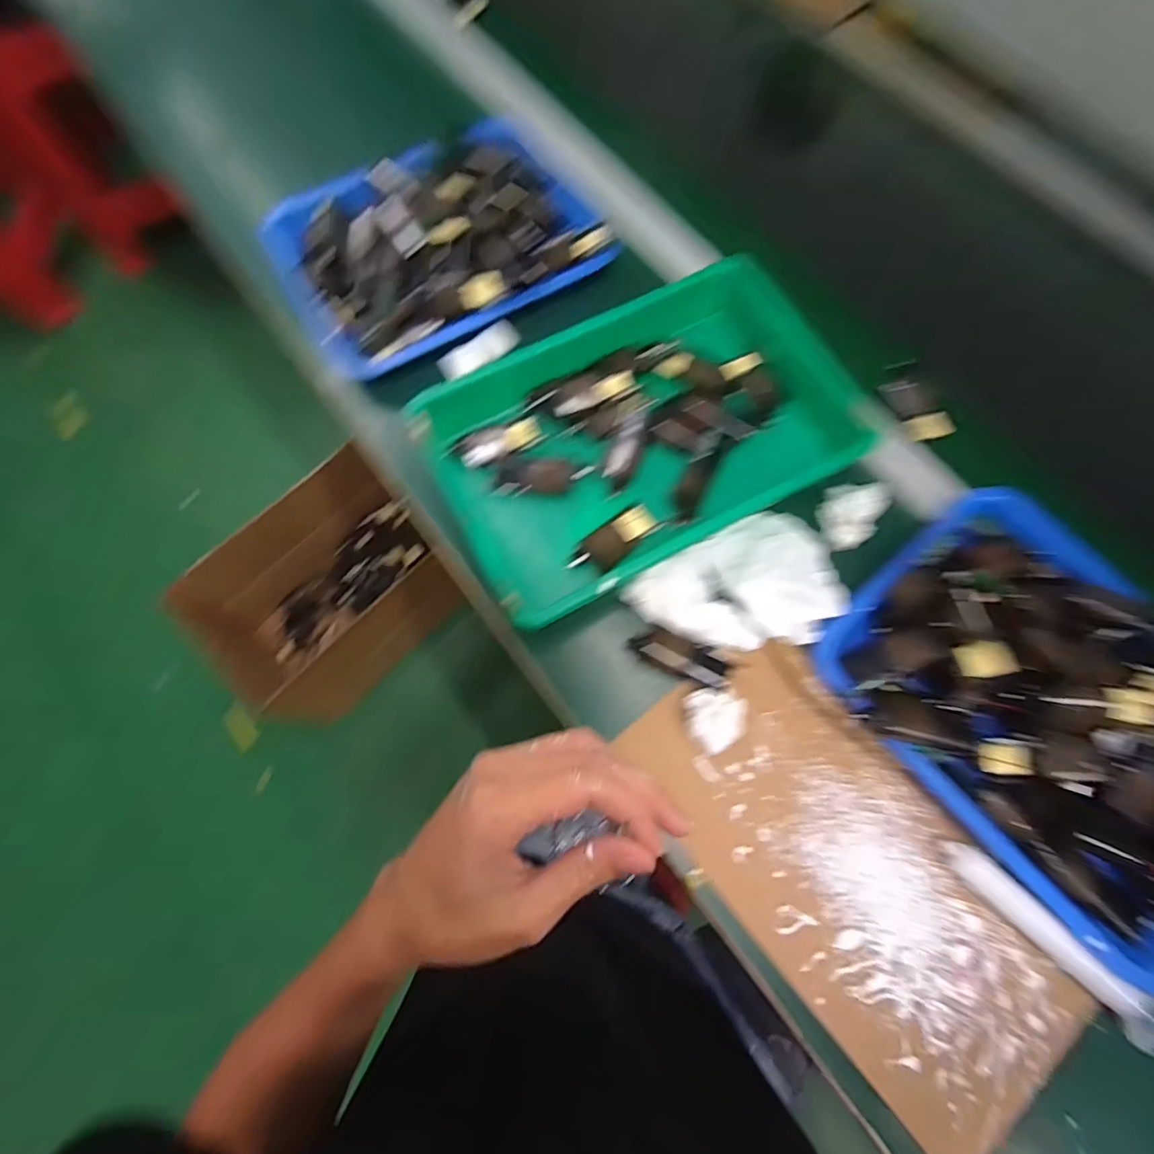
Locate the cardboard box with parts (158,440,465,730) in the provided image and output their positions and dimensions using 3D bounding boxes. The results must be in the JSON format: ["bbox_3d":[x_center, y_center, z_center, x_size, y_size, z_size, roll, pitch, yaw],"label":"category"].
[{"bbox_3d":[-0.526,0.054,1.070,0.305,0.297,0.448,38,76,11],"label":"cardboard box with parts"}]

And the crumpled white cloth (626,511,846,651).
[{"bbox_3d":[0.150,0.013,0.449,0.185,0.033,0.117,-25,74,-8],"label":"crumpled white cloth"}]

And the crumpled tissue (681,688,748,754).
[{"bbox_3d":[0.118,0.117,0.415,0.055,0.027,0.050,-12,73,-4],"label":"crumpled tissue"}]

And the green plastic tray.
[{"bbox_3d":[0.065,-0.134,0.486,0.390,0.070,0.247,-27,74,-8],"label":"green plastic tray"}]

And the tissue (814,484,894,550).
[{"bbox_3d":[0.260,-0.062,0.479,0.054,0.023,0.070,34,75,10],"label":"tissue"}]

